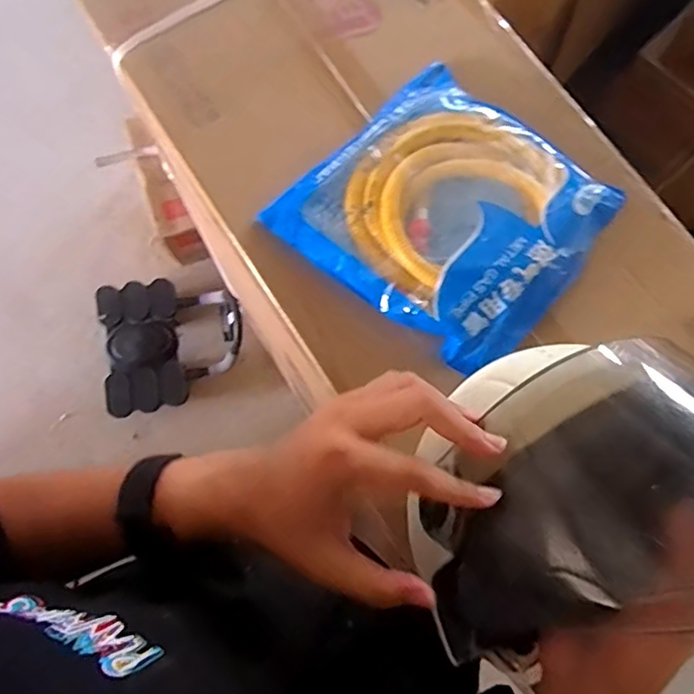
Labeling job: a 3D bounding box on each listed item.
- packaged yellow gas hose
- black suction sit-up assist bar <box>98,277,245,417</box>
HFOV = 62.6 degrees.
[{"bbox_3d":[0.103,-0.142,0.588,0.279,0.057,0.270,41,79,9],"label":"packaged yellow gas hose"},{"bbox_3d":[-0.463,-0.011,1.482,0.398,0.135,0.351,-2,76,-1],"label":"black suction sit-up assist bar"}]

